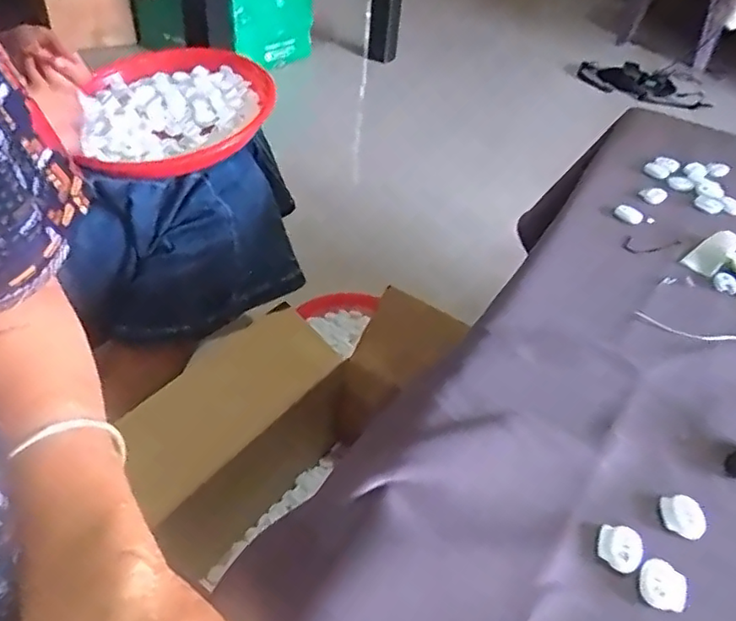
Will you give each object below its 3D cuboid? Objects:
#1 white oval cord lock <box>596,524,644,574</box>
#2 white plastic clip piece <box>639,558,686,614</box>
[{"bbox_3d":[0.118,0.112,0.288,0.020,0.005,0.022,22,45,18],"label":"white oval cord lock"},{"bbox_3d":[0.133,0.123,0.275,0.020,0.005,0.022,22,45,18],"label":"white plastic clip piece"}]

